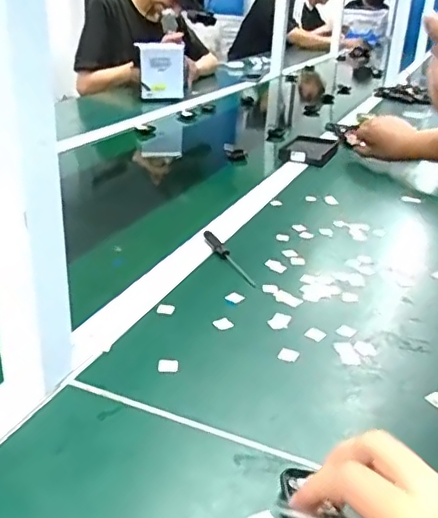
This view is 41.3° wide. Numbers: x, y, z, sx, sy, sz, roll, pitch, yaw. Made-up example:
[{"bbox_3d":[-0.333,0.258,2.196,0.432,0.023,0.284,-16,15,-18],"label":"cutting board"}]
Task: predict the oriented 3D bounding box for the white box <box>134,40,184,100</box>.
[{"bbox_3d":[-0.161,-0.527,1.629,0.134,0.158,0.032,-10,37,-22],"label":"white box"}]

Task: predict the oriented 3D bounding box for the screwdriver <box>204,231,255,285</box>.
[{"bbox_3d":[0.011,-0.001,0.693,0.013,0.009,0.125,-11,38,-28],"label":"screwdriver"}]

